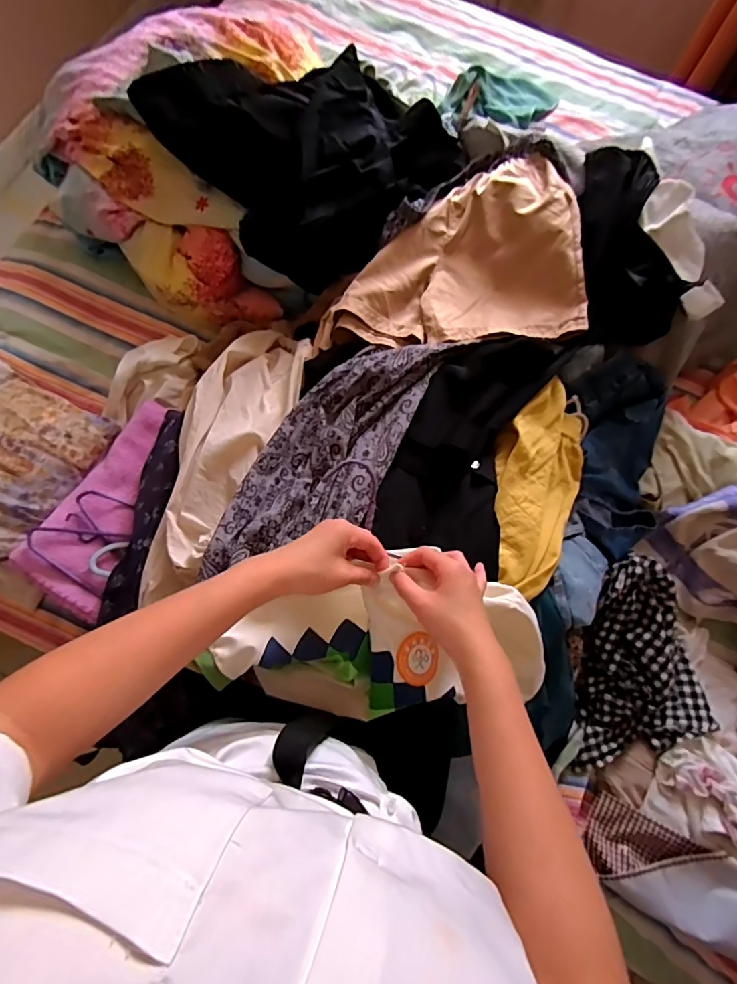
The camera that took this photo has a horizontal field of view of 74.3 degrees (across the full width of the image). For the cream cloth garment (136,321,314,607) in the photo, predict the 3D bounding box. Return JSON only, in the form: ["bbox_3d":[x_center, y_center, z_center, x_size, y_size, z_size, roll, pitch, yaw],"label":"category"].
[{"bbox_3d":[-0.220,-0.073,0.736,0.149,0.072,0.457,21,74,2],"label":"cream cloth garment"}]

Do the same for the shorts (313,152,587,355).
[{"bbox_3d":[0.118,-0.370,0.764,0.381,0.106,0.297,-2,74,-4],"label":"shorts"}]

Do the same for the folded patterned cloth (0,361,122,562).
[{"bbox_3d":[-0.579,-0.047,0.758,0.218,0.080,0.281,24,74,3],"label":"folded patterned cloth"}]

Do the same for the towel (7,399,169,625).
[{"bbox_3d":[-0.410,0.010,0.765,0.144,0.040,0.343,24,74,3],"label":"towel"}]

